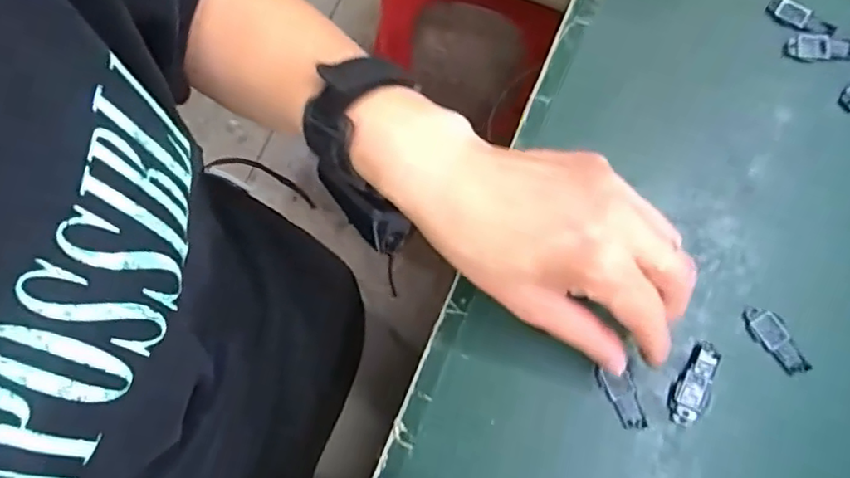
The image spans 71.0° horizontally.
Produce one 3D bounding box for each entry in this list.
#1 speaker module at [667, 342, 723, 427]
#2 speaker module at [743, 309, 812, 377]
[{"bbox_3d":[0.140,0.075,0.308,0.018,0.006,0.043,28,78,8],"label":"speaker module"},{"bbox_3d":[0.184,0.053,0.312,0.016,0.005,0.041,-41,79,-9],"label":"speaker module"}]

